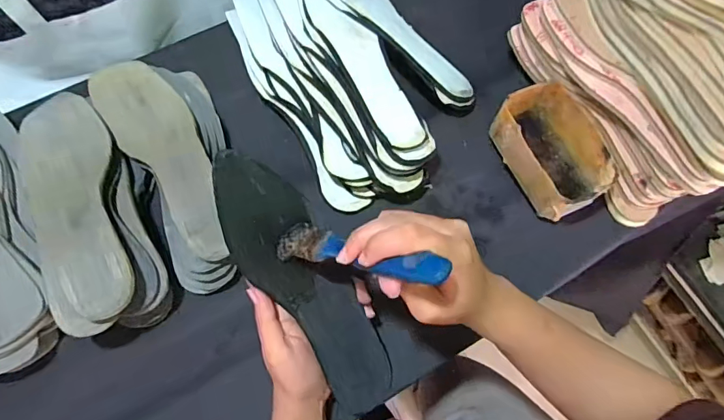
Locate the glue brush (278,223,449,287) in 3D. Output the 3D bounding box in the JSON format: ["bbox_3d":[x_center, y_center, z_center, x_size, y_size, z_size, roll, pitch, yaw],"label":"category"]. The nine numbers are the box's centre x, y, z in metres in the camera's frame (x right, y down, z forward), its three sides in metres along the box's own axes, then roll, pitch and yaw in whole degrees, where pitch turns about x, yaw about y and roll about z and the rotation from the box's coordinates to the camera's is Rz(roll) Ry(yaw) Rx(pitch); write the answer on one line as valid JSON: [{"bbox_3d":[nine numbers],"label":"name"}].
[{"bbox_3d":[-0.010,0.028,0.311,0.016,0.158,0.030,42,68,-32],"label":"glue brush"}]

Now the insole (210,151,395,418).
[{"bbox_3d":[-0.044,0.065,0.384,0.069,0.006,0.247,-35,108,-22],"label":"insole"}]

